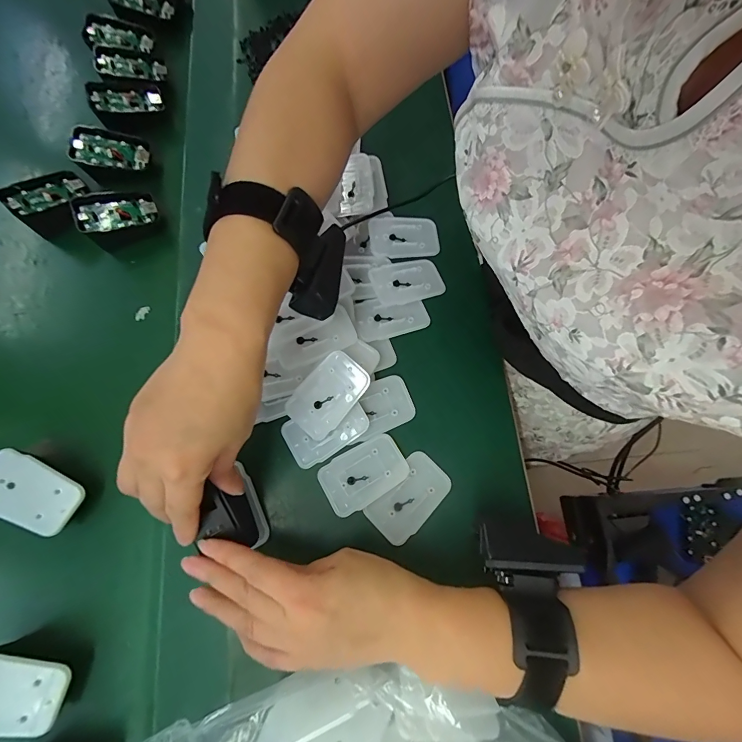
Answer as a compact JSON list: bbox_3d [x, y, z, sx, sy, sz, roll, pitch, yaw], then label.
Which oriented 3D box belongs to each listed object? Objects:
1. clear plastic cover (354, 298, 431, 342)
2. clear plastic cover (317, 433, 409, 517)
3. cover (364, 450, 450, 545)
[{"bbox_3d":[0.018,-0.052,0.350,0.066,0.006,0.043,-15,70,-5],"label":"clear plastic cover"},{"bbox_3d":[-0.006,0.085,0.314,0.069,0.004,0.044,-30,72,-10],"label":"clear plastic cover"},{"bbox_3d":[0.032,0.103,0.310,0.041,0.005,0.069,41,75,14],"label":"cover"}]

